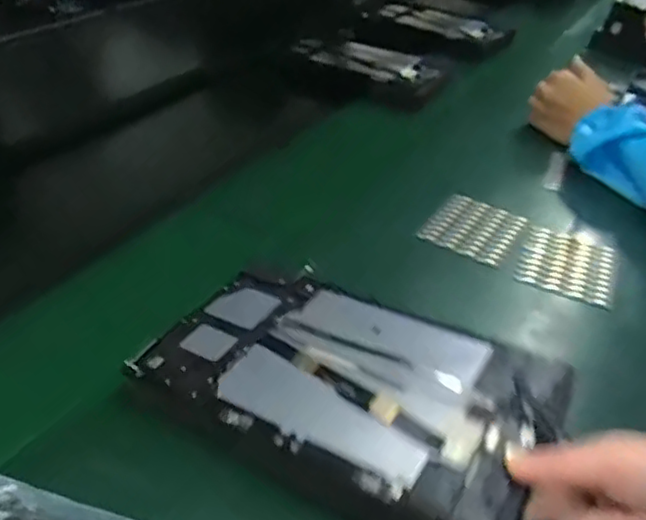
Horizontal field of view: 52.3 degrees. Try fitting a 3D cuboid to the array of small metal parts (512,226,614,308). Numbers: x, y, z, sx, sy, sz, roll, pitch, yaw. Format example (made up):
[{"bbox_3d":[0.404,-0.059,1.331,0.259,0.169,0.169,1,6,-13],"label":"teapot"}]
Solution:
[{"bbox_3d":[0.221,0.002,0.596,0.079,0.008,0.093,17,35,19],"label":"array of small metal parts"}]

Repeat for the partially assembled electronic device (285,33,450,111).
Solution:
[{"bbox_3d":[0.066,-0.286,0.959,0.228,0.035,0.123,27,53,27],"label":"partially assembled electronic device"}]

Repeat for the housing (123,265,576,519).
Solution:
[{"bbox_3d":[0.015,0.074,0.410,0.244,0.019,0.156,18,40,27],"label":"housing"}]

